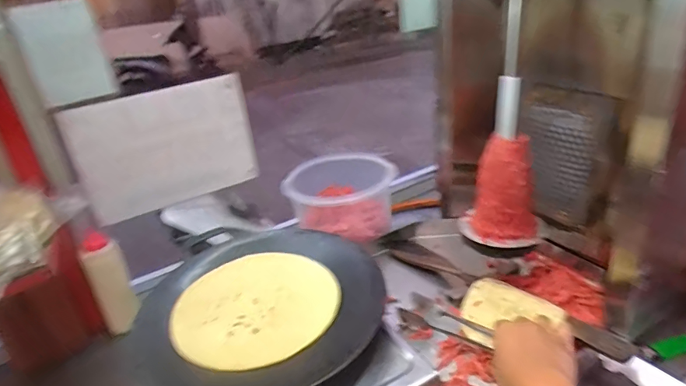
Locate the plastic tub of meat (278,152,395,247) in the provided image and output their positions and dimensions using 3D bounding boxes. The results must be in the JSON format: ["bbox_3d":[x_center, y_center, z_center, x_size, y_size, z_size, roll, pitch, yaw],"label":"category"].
[{"bbox_3d":[-0.006,0.014,0.953,0.177,0.114,0.184,-27,33,-37],"label":"plastic tub of meat"}]

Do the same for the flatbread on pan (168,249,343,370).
[{"bbox_3d":[-0.117,0.150,0.649,0.212,0.018,0.217,-9,26,-7],"label":"flatbread on pan"}]

